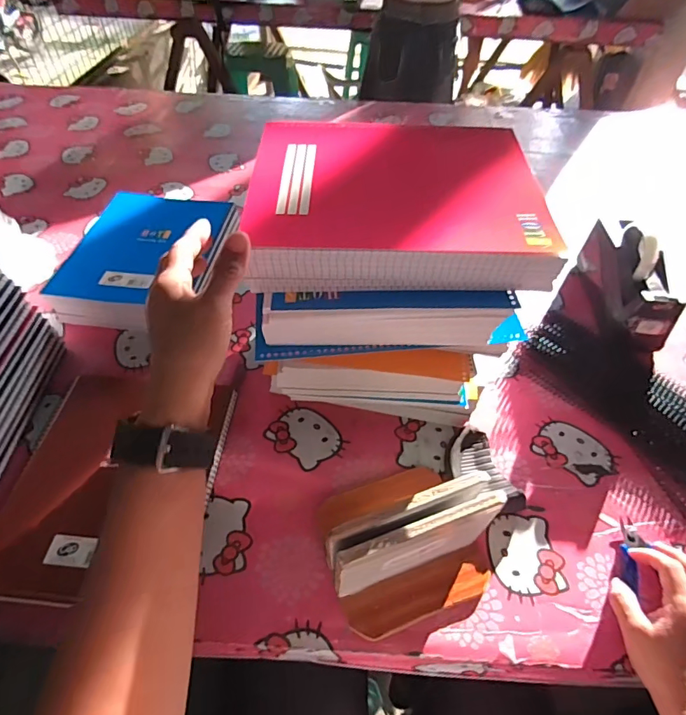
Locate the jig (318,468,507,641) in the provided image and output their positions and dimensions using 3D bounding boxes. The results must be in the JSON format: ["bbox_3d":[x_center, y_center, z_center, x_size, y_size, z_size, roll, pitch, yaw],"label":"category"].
[{"bbox_3d":[0.062,0.163,0.410,0.151,0.114,0.131,-15,53,-13],"label":"jig"}]

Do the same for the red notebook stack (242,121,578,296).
[{"bbox_3d":[0.046,-0.144,0.399,0.242,0.051,0.196,2,51,0],"label":"red notebook stack"}]

